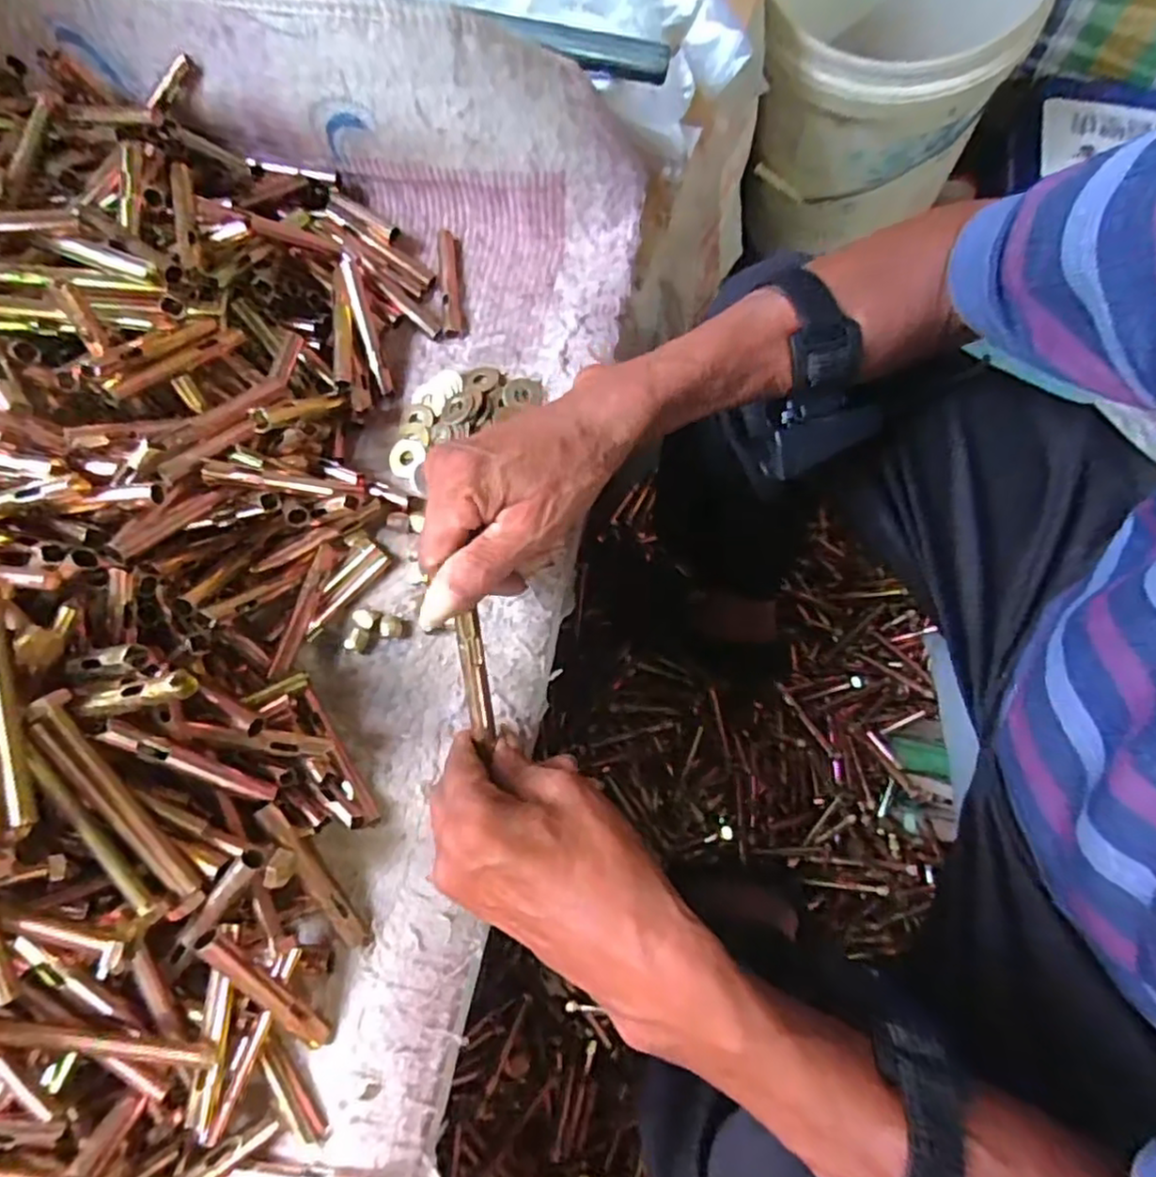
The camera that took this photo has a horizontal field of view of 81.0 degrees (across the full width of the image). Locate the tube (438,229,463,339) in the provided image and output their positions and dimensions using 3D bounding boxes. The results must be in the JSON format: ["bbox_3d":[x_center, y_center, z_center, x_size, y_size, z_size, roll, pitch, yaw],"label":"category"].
[{"bbox_3d":[-0.088,-0.210,0.463,0.014,0.010,0.082,-5,70,-1],"label":"tube"}]

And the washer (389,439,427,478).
[{"bbox_3d":[-0.109,-0.083,0.428,0.025,0.004,0.025,-5,73,16],"label":"washer"}]

